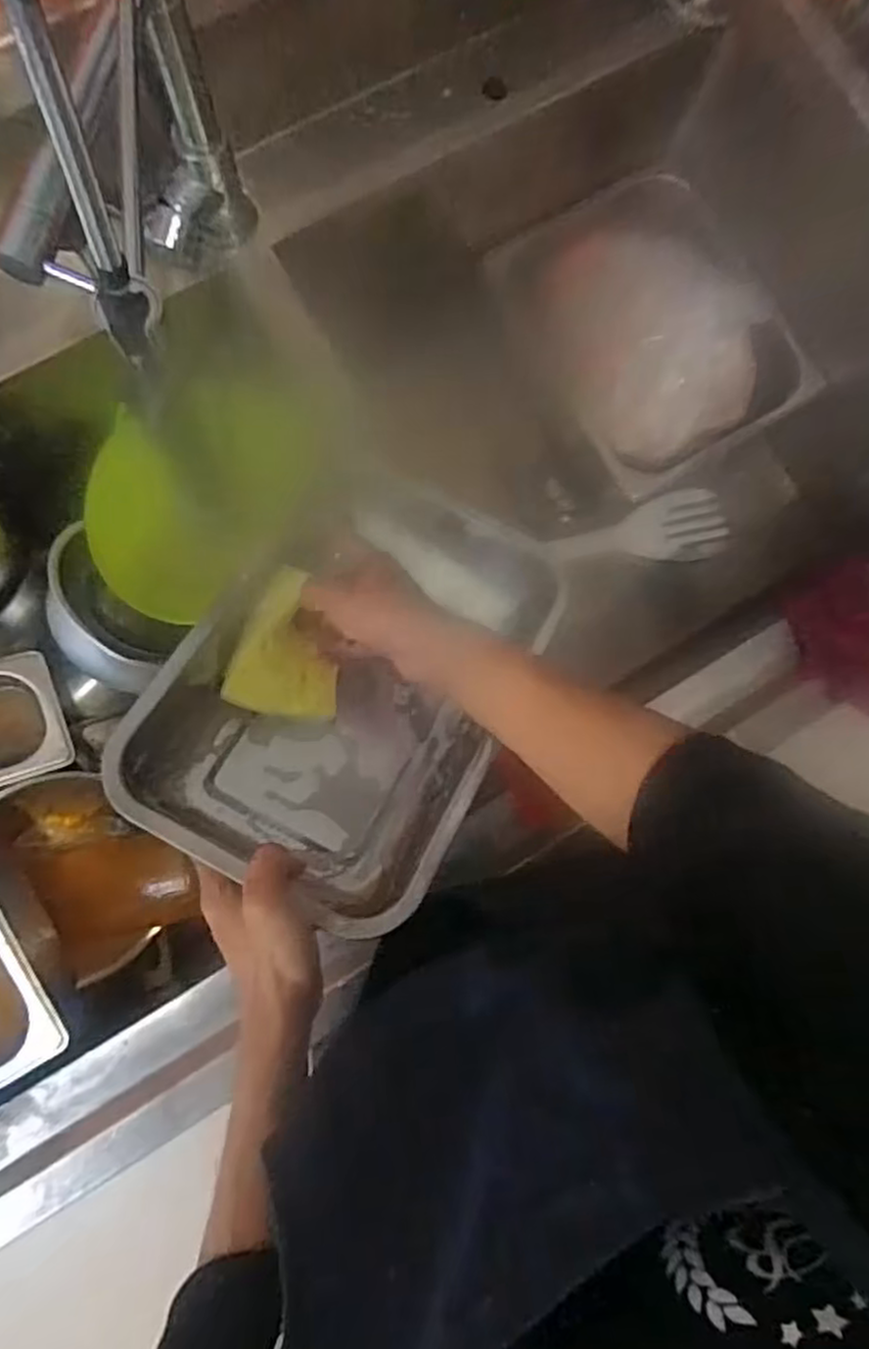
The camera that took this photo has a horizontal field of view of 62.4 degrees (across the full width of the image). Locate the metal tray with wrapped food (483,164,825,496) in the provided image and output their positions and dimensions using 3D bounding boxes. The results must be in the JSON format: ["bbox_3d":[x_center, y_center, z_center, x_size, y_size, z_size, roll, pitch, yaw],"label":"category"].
[{"bbox_3d":[0.238,-0.395,0.790,0.275,0.094,0.322,-30,86,-6],"label":"metal tray with wrapped food"}]

